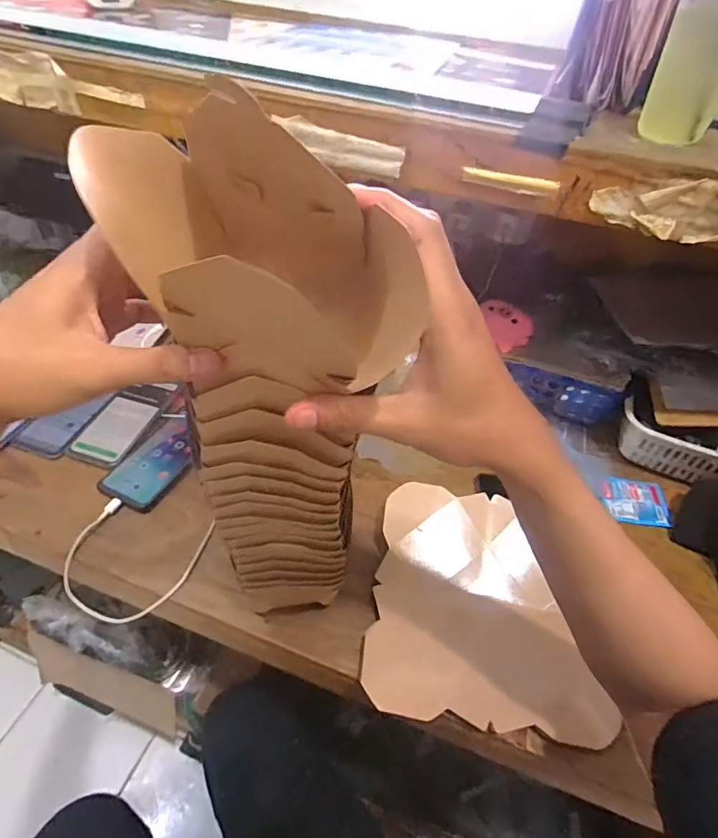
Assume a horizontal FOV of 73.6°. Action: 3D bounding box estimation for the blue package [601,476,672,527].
[{"bbox_3d":[0.376,0.111,0.654,0.078,0.009,0.069,4,48,16],"label":"blue package"}]

